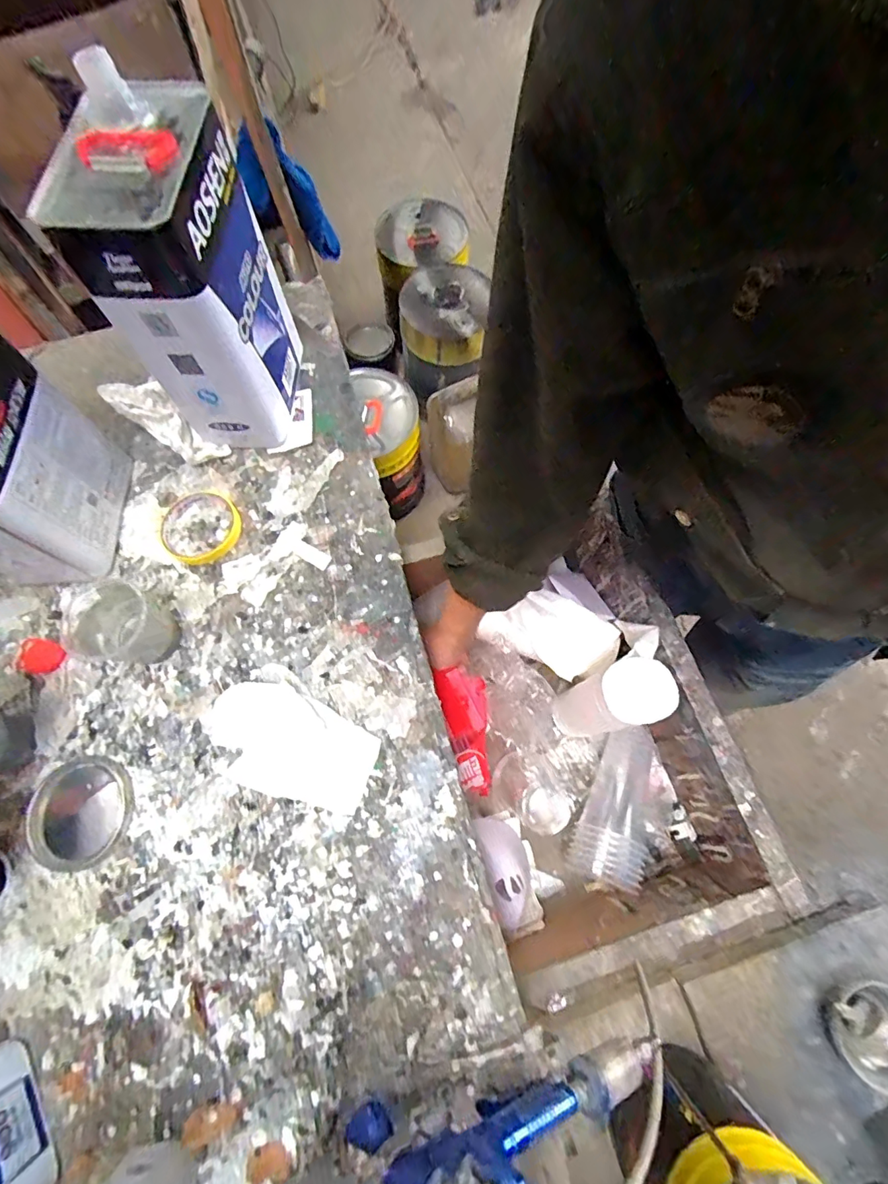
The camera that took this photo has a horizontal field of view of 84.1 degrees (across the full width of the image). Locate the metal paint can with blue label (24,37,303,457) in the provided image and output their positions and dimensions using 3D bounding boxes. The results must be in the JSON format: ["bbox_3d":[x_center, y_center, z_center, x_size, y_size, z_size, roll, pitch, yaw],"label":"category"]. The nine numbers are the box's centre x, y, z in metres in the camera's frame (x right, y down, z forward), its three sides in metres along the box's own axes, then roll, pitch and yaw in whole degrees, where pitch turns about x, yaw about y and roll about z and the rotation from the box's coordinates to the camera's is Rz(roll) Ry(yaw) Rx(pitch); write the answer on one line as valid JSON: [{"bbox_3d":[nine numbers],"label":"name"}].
[{"bbox_3d":[-0.237,-0.289,0.483,0.108,0.264,0.164,4,72,4],"label":"metal paint can with blue label"}]

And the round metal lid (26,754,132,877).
[{"bbox_3d":[-0.334,0.204,0.452,0.083,0.015,0.096,10,72,6],"label":"round metal lid"}]

